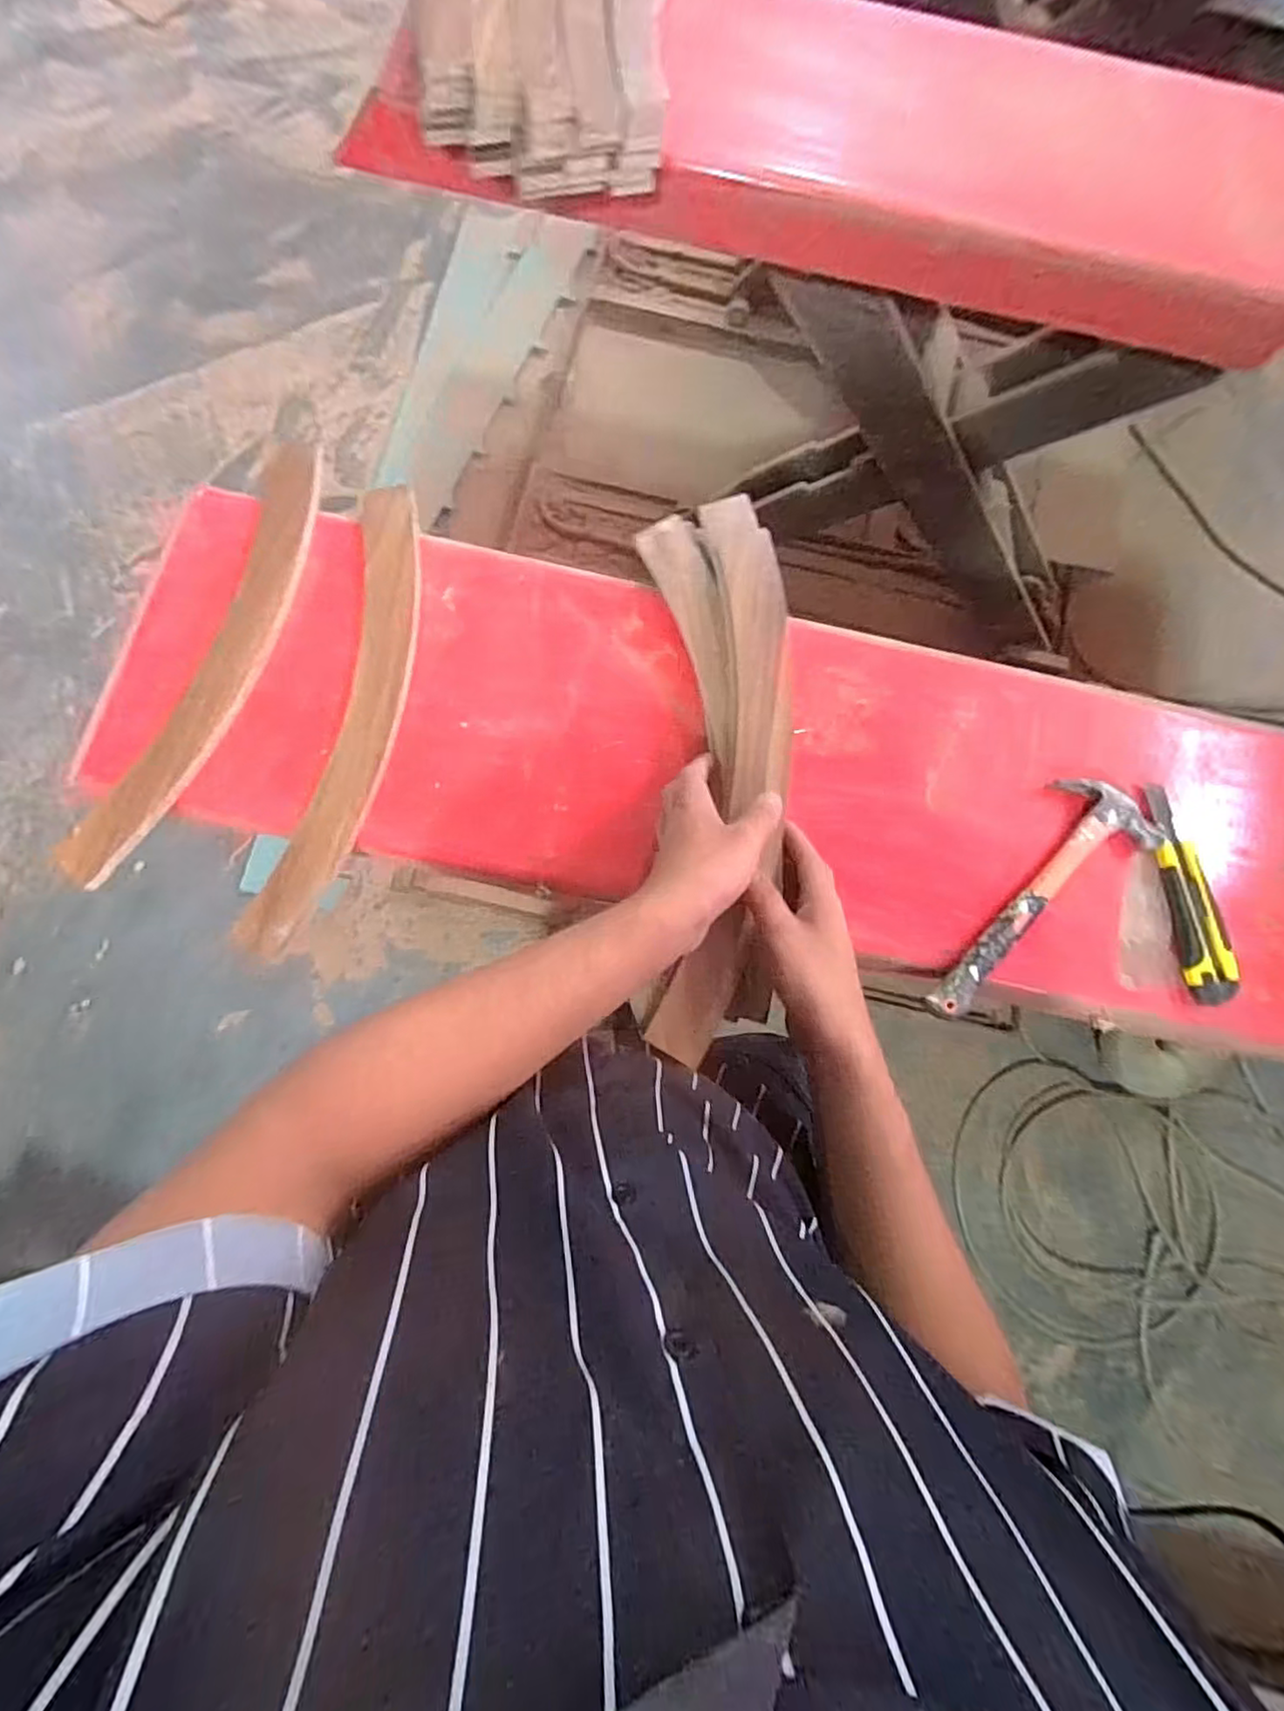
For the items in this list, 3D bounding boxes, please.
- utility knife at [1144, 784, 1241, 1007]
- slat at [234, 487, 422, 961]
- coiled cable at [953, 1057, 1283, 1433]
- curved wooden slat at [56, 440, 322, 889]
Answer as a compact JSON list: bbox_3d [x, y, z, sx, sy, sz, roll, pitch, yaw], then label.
[{"bbox_3d":[0.482,0.031,0.571,0.036,0.029,0.189,-5,81,-2],"label":"utility knife"},{"bbox_3d":[-0.256,-0.132,0.578,0.078,0.022,0.437,9,80,0],"label":"slat"},{"bbox_3d":[1.141,0.836,1.408,0.913,0.037,0.642,11,80,0],"label":"coiled cable"},{"bbox_3d":[-0.380,-0.182,0.582,0.083,0.019,0.438,18,80,2],"label":"curved wooden slat"}]

